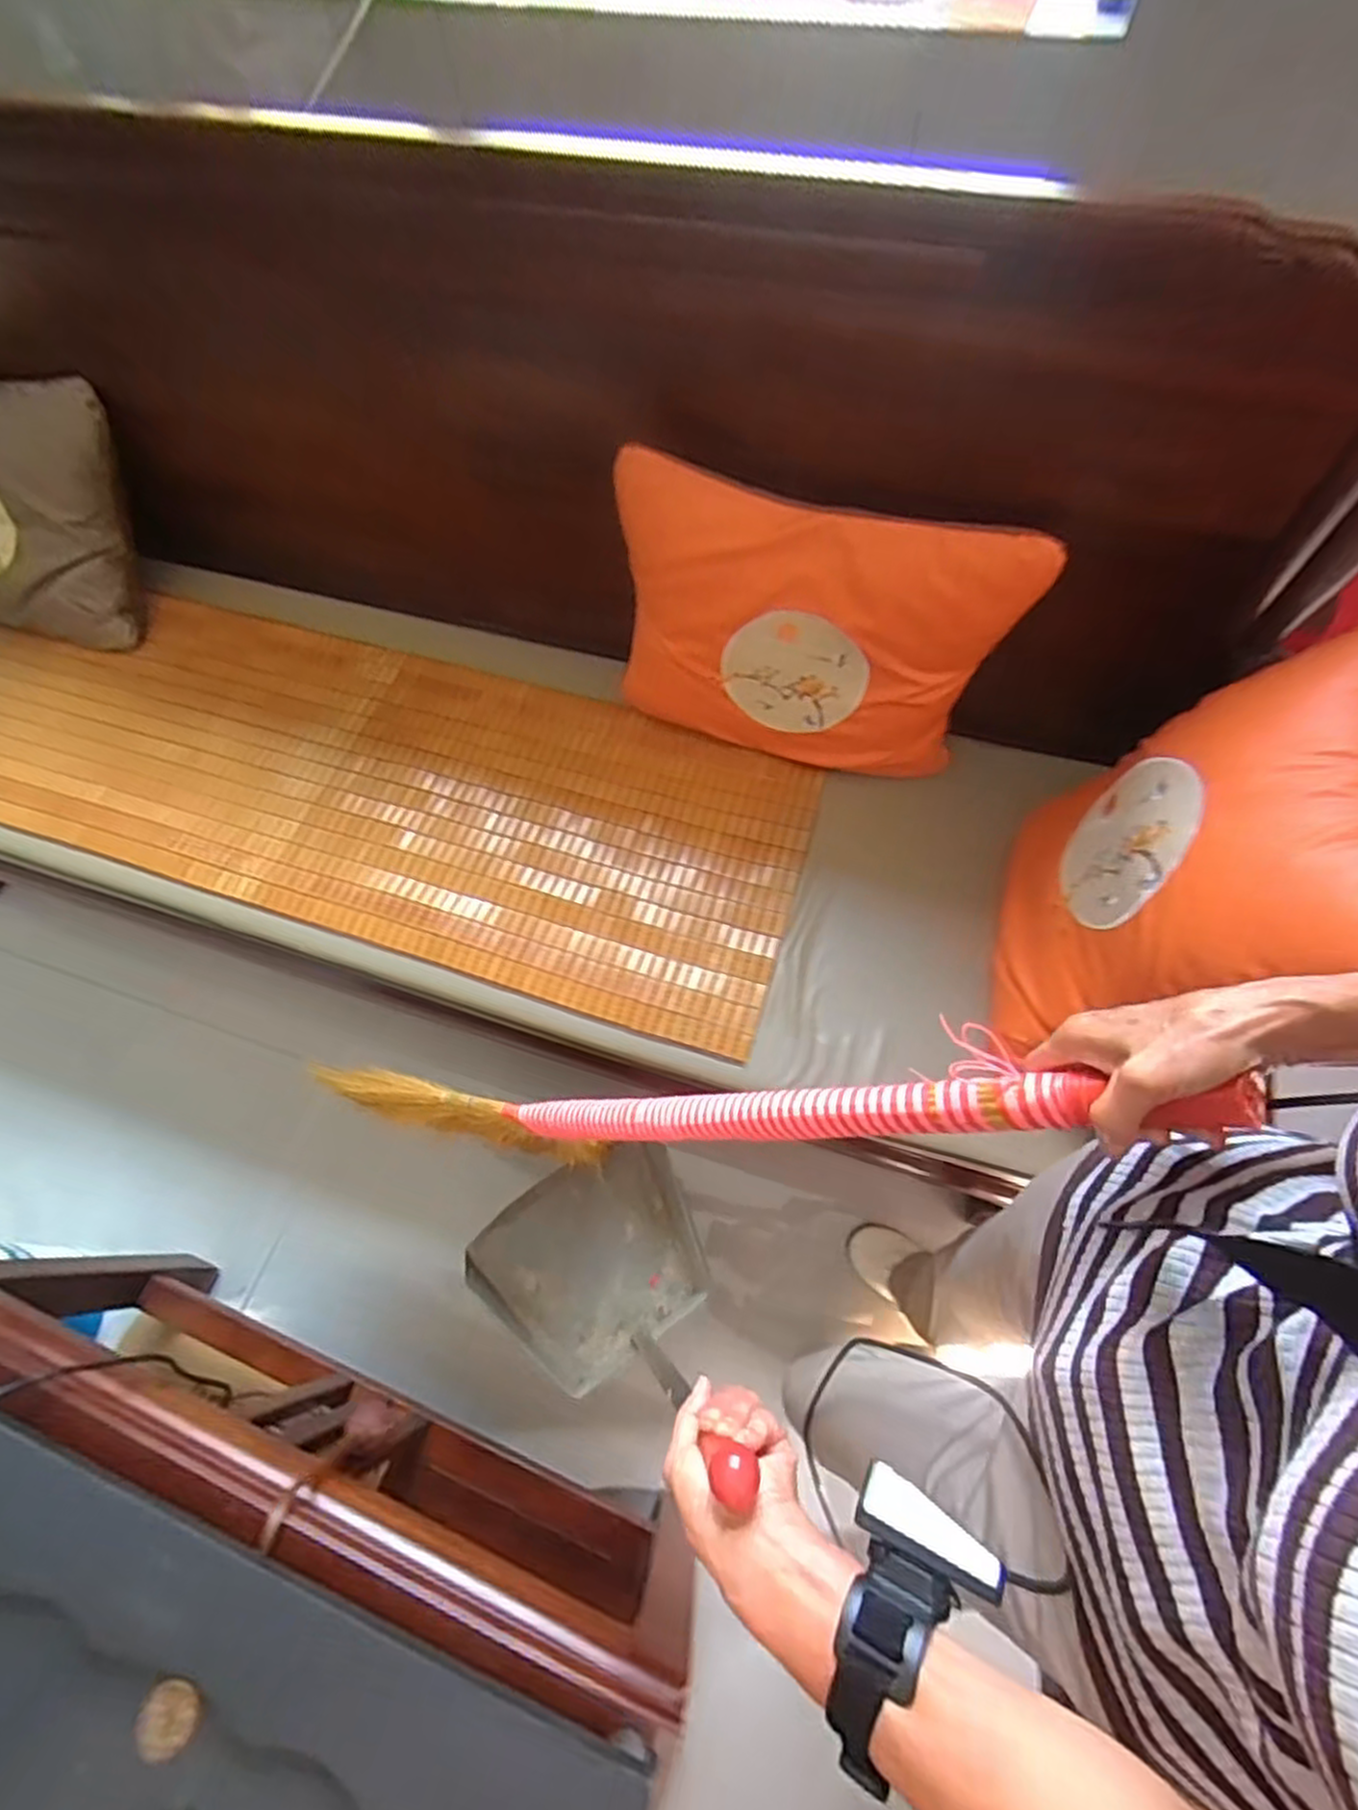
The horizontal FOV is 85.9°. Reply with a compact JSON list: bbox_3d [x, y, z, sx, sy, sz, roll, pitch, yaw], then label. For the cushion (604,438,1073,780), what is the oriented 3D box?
[{"bbox_3d":[0.151,-0.321,0.886,0.447,0.331,0.091,19,67,9],"label":"cushion"}]

